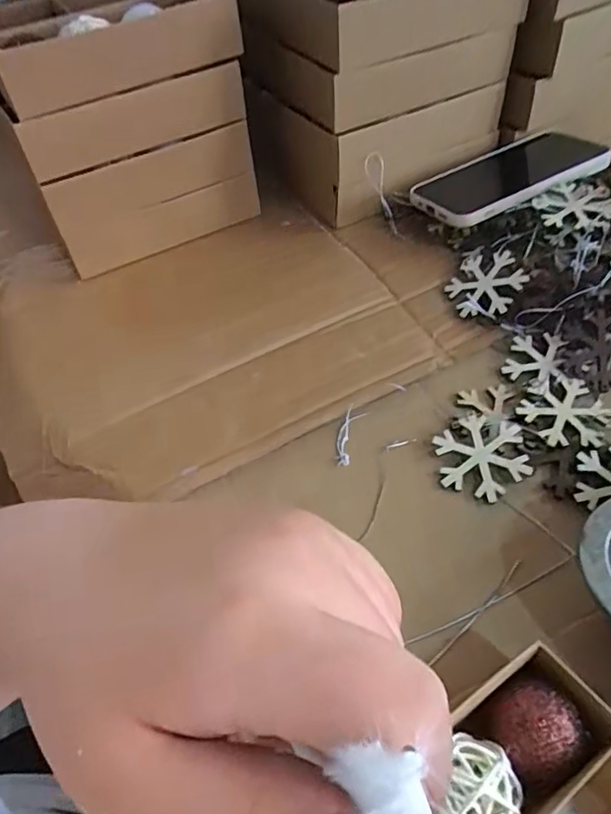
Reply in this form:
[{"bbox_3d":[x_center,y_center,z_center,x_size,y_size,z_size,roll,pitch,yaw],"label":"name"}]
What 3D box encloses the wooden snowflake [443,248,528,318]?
[{"bbox_3d":[0.130,-0.089,0.413,0.051,0.004,0.052,-9,65,19],"label":"wooden snowflake"}]

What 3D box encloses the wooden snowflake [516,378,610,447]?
[{"bbox_3d":[0.161,0.003,0.356,0.054,0.004,0.049,-2,50,4],"label":"wooden snowflake"}]

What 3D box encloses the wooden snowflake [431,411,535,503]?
[{"bbox_3d":[0.105,0.029,0.342,0.051,0.004,0.053,-7,61,3],"label":"wooden snowflake"}]

